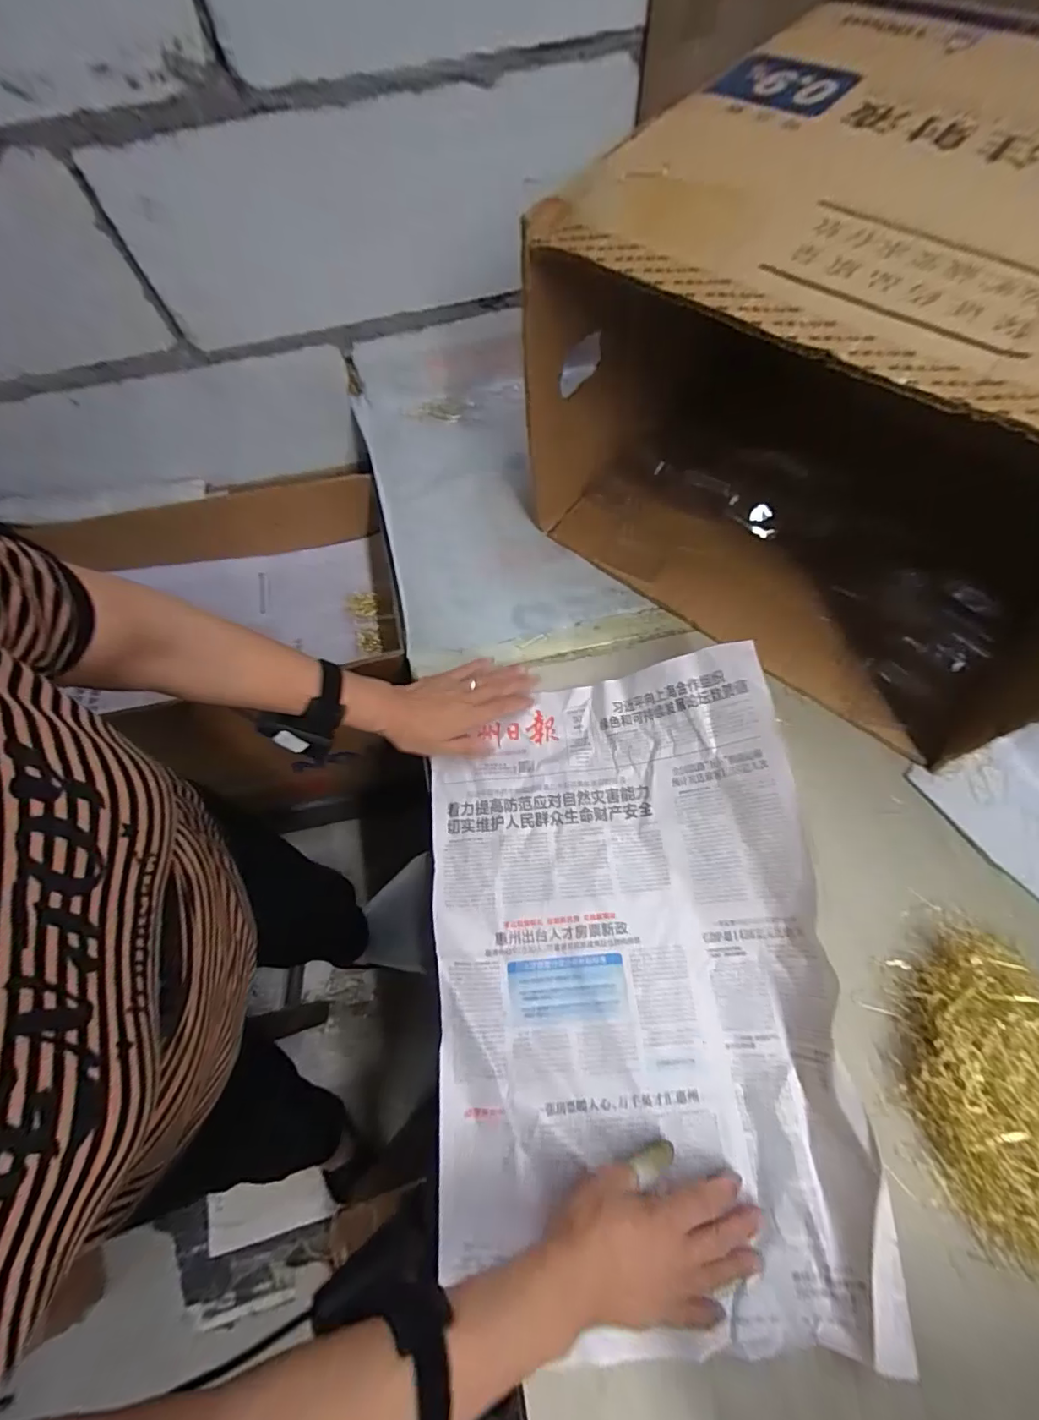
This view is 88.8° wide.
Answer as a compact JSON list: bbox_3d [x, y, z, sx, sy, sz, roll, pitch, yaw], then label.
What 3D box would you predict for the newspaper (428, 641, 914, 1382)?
[{"bbox_3d":[0.092,0.210,0.463,0.330,0.087,0.512,-6,66,0],"label":"newspaper"}]

